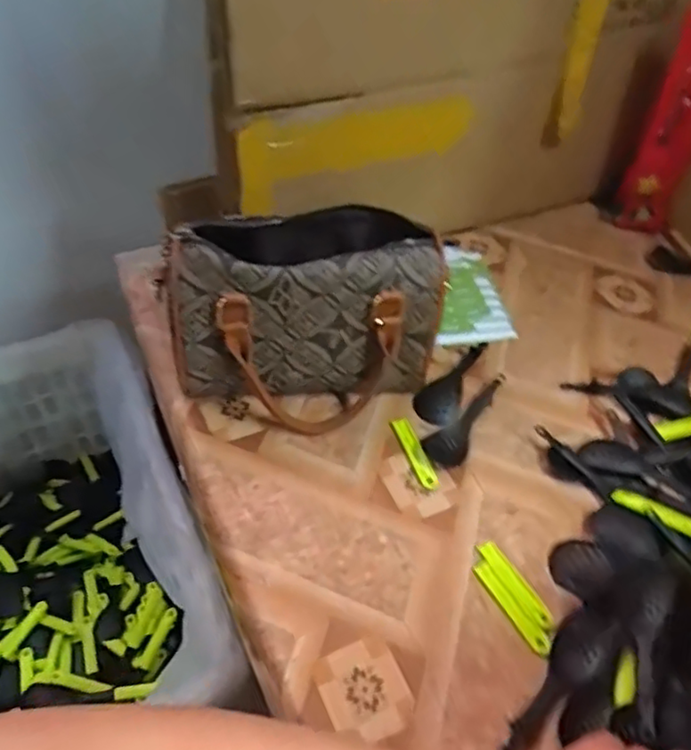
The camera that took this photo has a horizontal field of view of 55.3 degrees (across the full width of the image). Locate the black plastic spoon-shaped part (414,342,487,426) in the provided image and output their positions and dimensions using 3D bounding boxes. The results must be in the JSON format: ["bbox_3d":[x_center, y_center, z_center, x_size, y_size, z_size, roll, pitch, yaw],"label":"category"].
[{"bbox_3d":[0.113,0.006,0.650,0.040,0.010,0.131,32,52,23],"label":"black plastic spoon-shaped part"}]

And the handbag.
[{"bbox_3d":[-0.032,-0.042,0.572,0.225,0.164,0.100,-6,48,-11],"label":"handbag"}]

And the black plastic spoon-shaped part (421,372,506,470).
[{"bbox_3d":[0.112,0.039,0.616,0.037,0.010,0.124,27,50,19],"label":"black plastic spoon-shaped part"}]

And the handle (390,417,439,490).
[{"bbox_3d":[0.062,0.069,0.586,0.018,0.006,0.075,-14,50,-18],"label":"handle"}]

